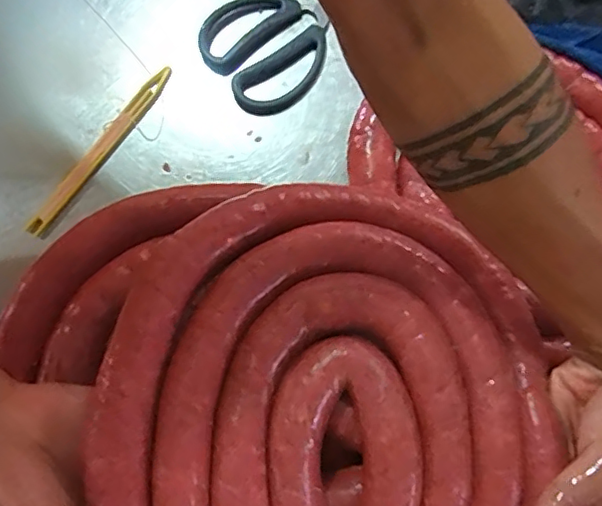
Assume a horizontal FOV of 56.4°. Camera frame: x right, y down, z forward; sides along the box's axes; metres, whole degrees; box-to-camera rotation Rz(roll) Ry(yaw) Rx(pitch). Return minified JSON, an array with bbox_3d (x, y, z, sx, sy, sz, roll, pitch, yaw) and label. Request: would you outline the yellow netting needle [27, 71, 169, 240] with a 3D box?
[{"bbox_3d":[-0.164,-0.085,0.466,0.018,0.007,0.173,35,79,6],"label":"yellow netting needle"}]

